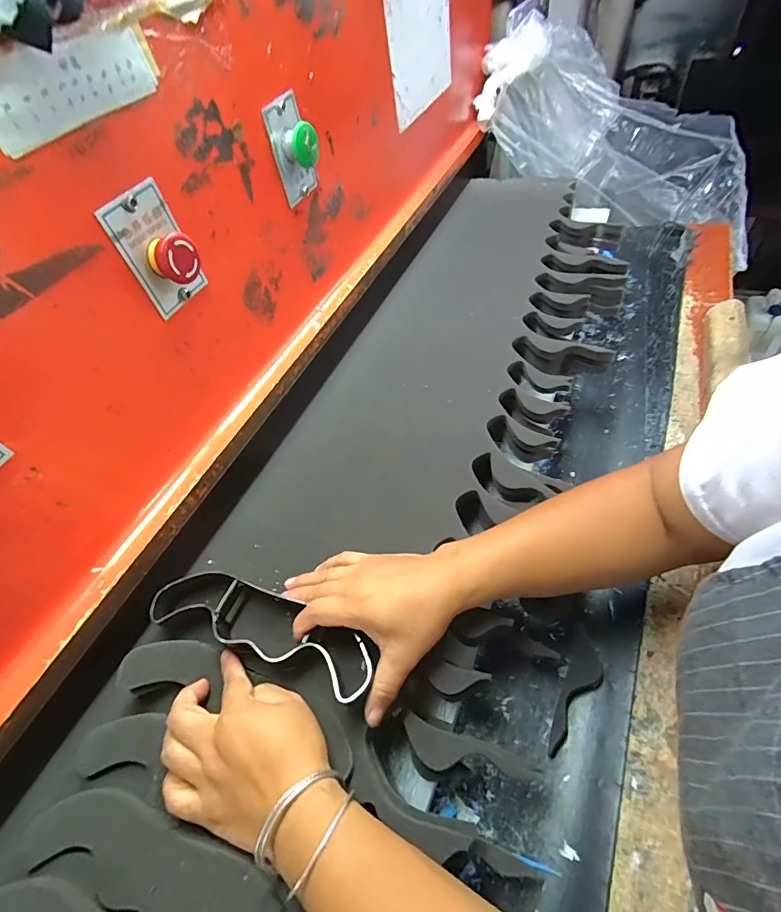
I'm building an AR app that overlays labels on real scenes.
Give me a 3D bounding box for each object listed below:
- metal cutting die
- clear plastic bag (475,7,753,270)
[{"bbox_3d":[-0.111,0.151,0.382,0.214,0.029,0.069,15,54,20],"label":"metal cutting die"},{"bbox_3d":[0.500,-0.655,0.932,0.653,0.210,0.217,24,55,-7],"label":"clear plastic bag"}]

